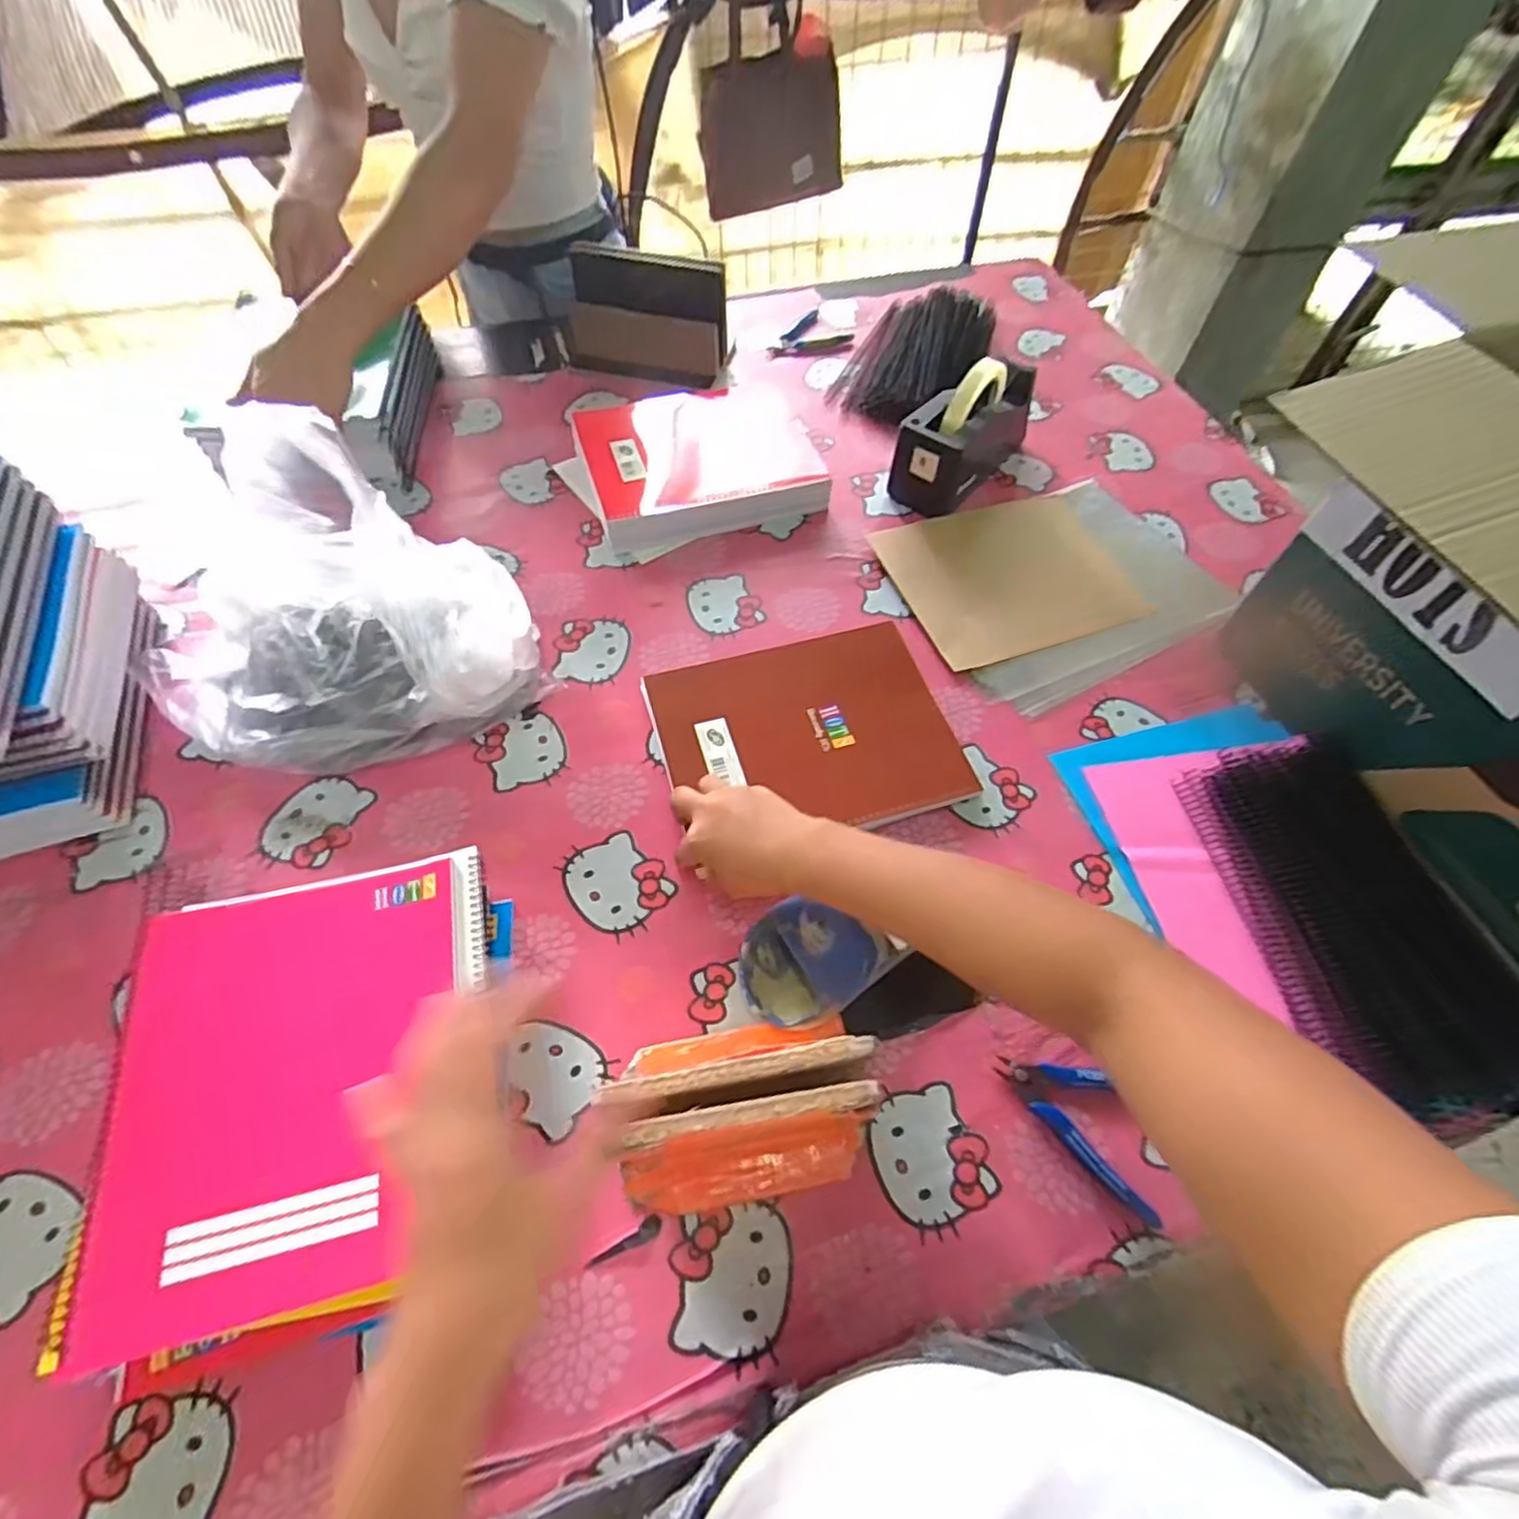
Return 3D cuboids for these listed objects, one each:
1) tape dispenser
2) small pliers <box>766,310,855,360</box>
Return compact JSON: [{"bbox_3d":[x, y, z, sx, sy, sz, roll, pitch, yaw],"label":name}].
[{"bbox_3d":[0.232,-0.375,0.785,0.082,0.127,0.193,32,62,18],"label":"tape dispenser"},{"bbox_3d":[0.079,-0.590,0.991,0.090,0.014,0.116,33,63,18],"label":"small pliers"}]

